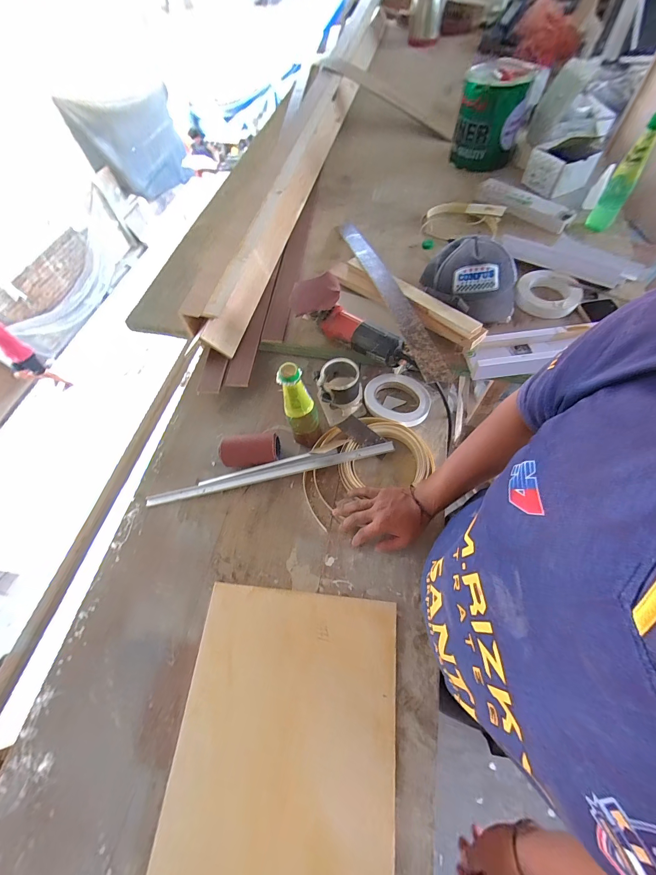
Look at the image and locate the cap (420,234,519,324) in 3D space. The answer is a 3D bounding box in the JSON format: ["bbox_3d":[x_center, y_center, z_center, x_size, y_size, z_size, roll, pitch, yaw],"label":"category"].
[{"bbox_3d":[0.316,-0.349,0.720,0.187,0.097,0.197,-2,62,5],"label":"cap"}]

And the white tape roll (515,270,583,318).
[{"bbox_3d":[0.507,-0.328,0.755,0.132,0.043,0.132,-2,62,4],"label":"white tape roll"}]

